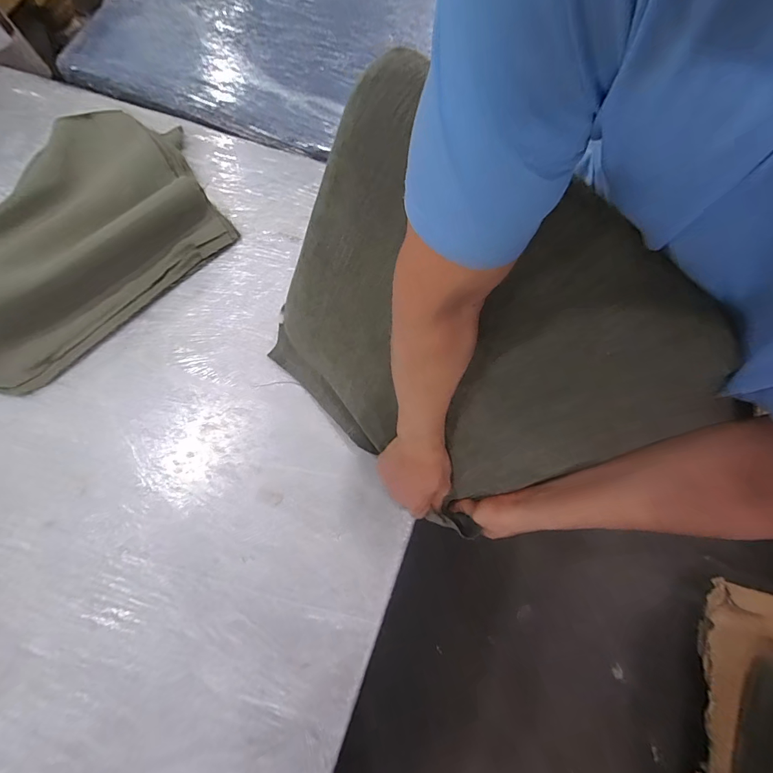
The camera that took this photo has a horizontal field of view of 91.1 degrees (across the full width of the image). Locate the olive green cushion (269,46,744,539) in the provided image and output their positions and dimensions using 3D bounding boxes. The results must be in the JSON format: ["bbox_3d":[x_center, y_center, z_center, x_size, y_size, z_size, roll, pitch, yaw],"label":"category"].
[{"bbox_3d":[0.053,-0.041,0.453,0.437,0.427,0.028,43,45,8],"label":"olive green cushion"}]

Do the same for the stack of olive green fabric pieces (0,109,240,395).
[{"bbox_3d":[-0.549,-0.276,0.639,0.506,0.088,0.379,-42,79,-11],"label":"stack of olive green fabric pieces"}]

